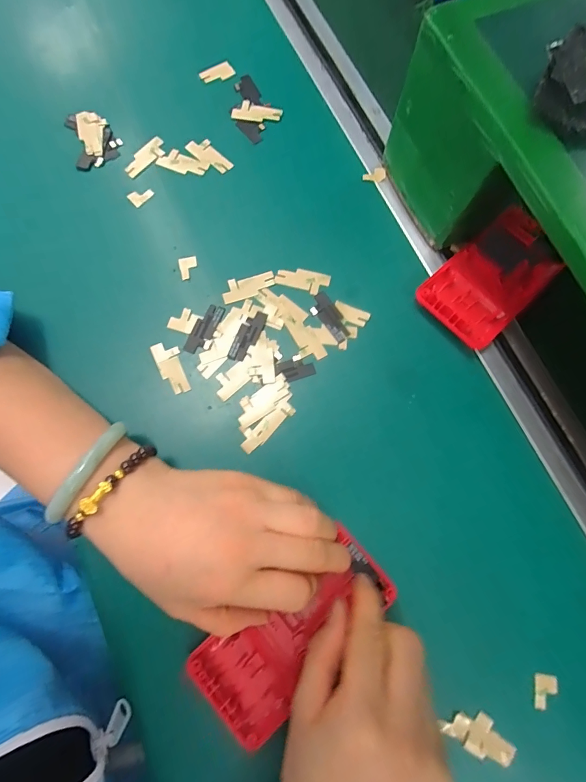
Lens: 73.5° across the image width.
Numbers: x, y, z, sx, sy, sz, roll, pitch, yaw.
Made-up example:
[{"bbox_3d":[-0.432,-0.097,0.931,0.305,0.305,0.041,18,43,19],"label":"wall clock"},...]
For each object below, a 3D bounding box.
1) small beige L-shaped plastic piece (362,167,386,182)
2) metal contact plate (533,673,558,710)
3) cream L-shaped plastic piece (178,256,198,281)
[{"bbox_3d":[0.065,-0.172,0.314,0.018,0.006,0.009,-18,79,-3],"label":"small beige L-shaped plastic piece"},{"bbox_3d":[0.154,0.183,0.238,0.013,0.004,0.019,7,79,2],"label":"metal contact plate"},{"bbox_3d":[-0.079,-0.092,0.296,0.014,0.004,0.017,-14,79,-2],"label":"cream L-shaped plastic piece"}]

